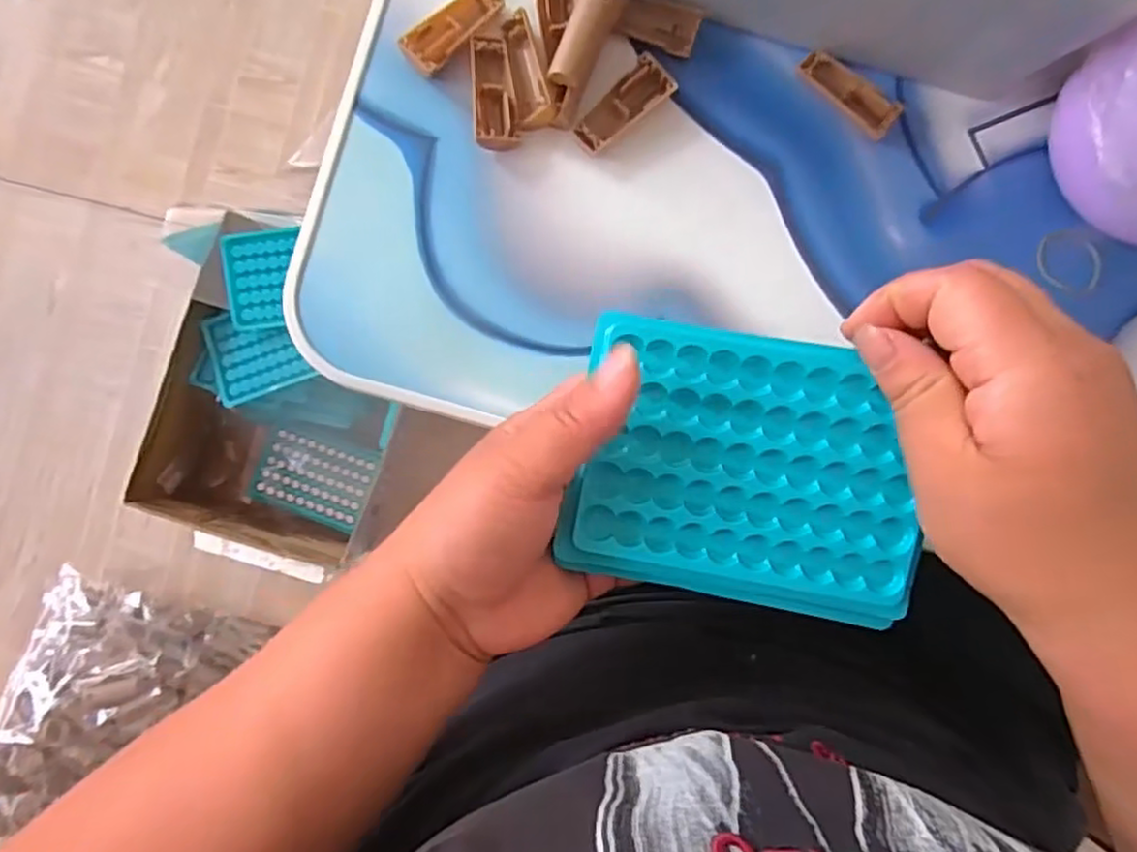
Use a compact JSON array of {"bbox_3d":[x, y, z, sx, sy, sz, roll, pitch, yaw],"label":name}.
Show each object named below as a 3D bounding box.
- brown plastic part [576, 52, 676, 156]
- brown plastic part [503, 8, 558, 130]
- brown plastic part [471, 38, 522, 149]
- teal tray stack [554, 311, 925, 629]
[{"bbox_3d":[0.025,-0.144,0.312,0.049,0.010,0.020,-45,90,-5],"label":"brown plastic part"},{"bbox_3d":[-0.018,-0.161,0.310,0.016,0.011,0.049,-10,87,-4],"label":"brown plastic part"},{"bbox_3d":[-0.034,-0.151,0.309,0.019,0.008,0.049,-7,87,-4],"label":"brown plastic part"},{"bbox_3d":[0.066,0.016,0.249,0.122,0.025,0.094,11,83,-3],"label":"teal tray stack"}]

